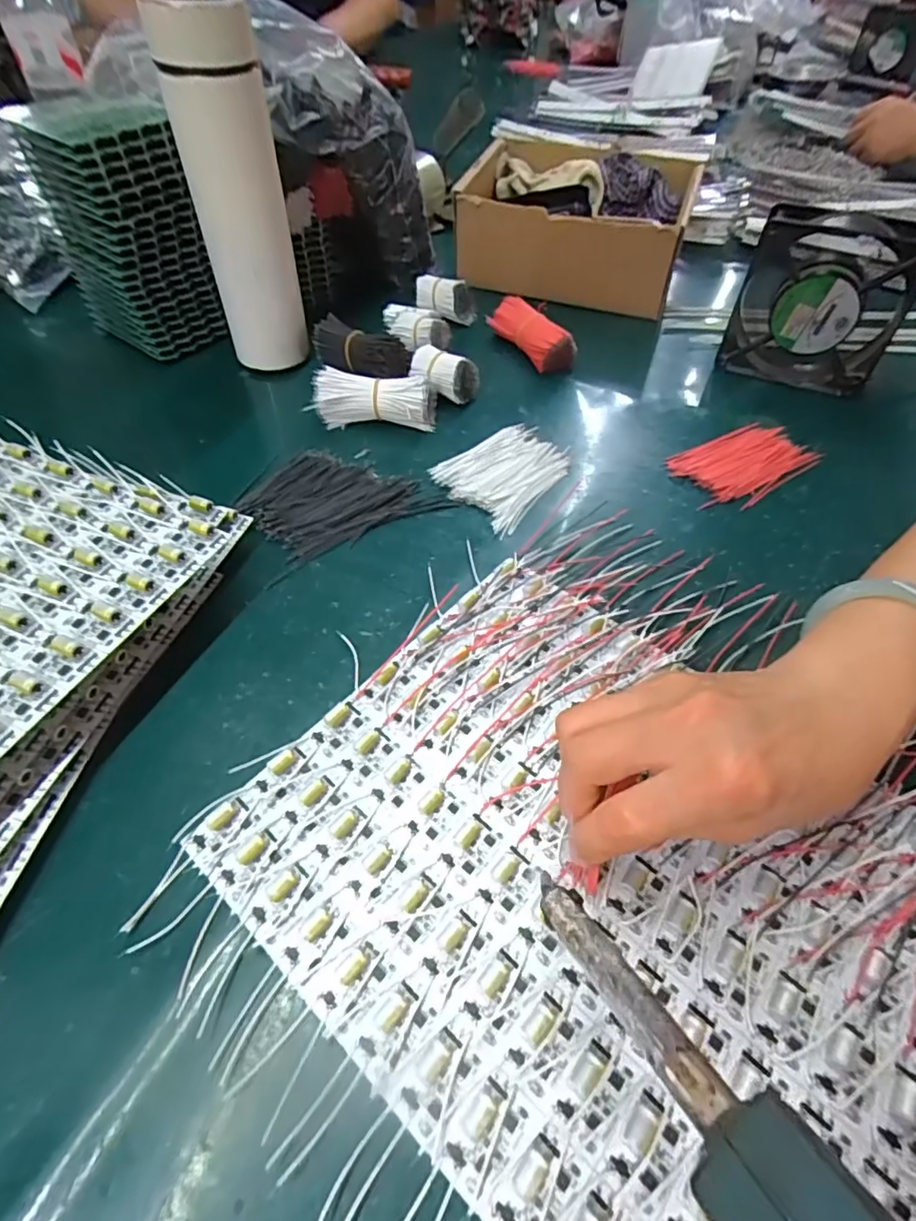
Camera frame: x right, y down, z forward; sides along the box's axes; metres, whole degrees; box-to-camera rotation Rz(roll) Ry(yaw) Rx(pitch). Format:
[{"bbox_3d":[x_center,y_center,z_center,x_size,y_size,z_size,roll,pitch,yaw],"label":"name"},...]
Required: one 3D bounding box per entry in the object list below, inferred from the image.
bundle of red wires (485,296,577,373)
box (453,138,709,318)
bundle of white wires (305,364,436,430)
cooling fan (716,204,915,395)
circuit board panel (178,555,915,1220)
[{"bbox_3d":[0.065,-0.249,0.517,0.032,0.035,0.088,-34,61,-24],"label":"bundle of red wires"},{"bbox_3d":[0.113,-0.394,0.594,0.208,0.090,0.190,9,53,5],"label":"box"},{"bbox_3d":[-0.065,-0.166,0.451,0.093,0.035,0.036,0,53,-1],"label":"bundle of white wires"},{"bbox_3d":[0.289,-0.245,0.458,0.120,0.124,0.039,21,55,14],"label":"cooling fan"},{"bbox_3d":[0.060,0.110,0.258,0.281,0.010,0.242,37,60,23],"label":"circuit board panel"}]

